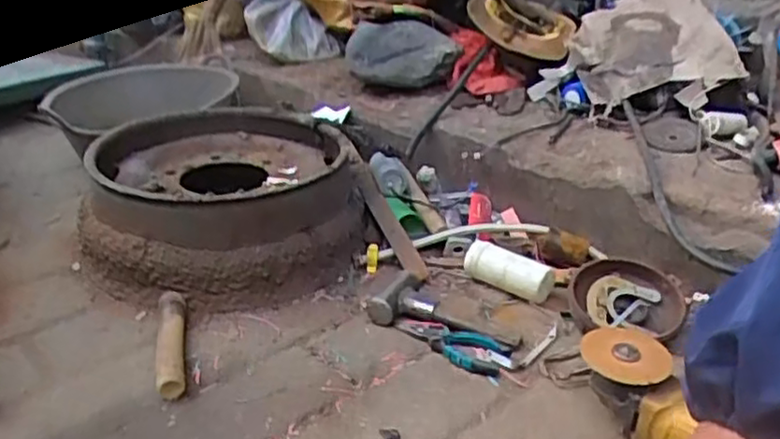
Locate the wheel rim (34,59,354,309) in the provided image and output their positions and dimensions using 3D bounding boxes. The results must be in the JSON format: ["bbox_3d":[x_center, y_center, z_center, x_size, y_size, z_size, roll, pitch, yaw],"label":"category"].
[{"bbox_3d":[-0.253,-0.047,1.127,0.386,0.151,0.449,0,26,0],"label":"wheel rim"}]

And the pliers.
[{"bbox_3d":[0.075,0.155,0.887,0.160,0.020,0.057,13,29,25],"label":"pliers"}]

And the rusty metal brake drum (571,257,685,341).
[{"bbox_3d":[0.309,0.102,0.920,0.143,0.047,0.128,8,27,16],"label":"rusty metal brake drum"}]

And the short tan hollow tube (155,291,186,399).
[{"bbox_3d":[-0.270,0.148,0.872,0.032,0.031,0.192,-7,27,-13],"label":"short tan hollow tube"}]

